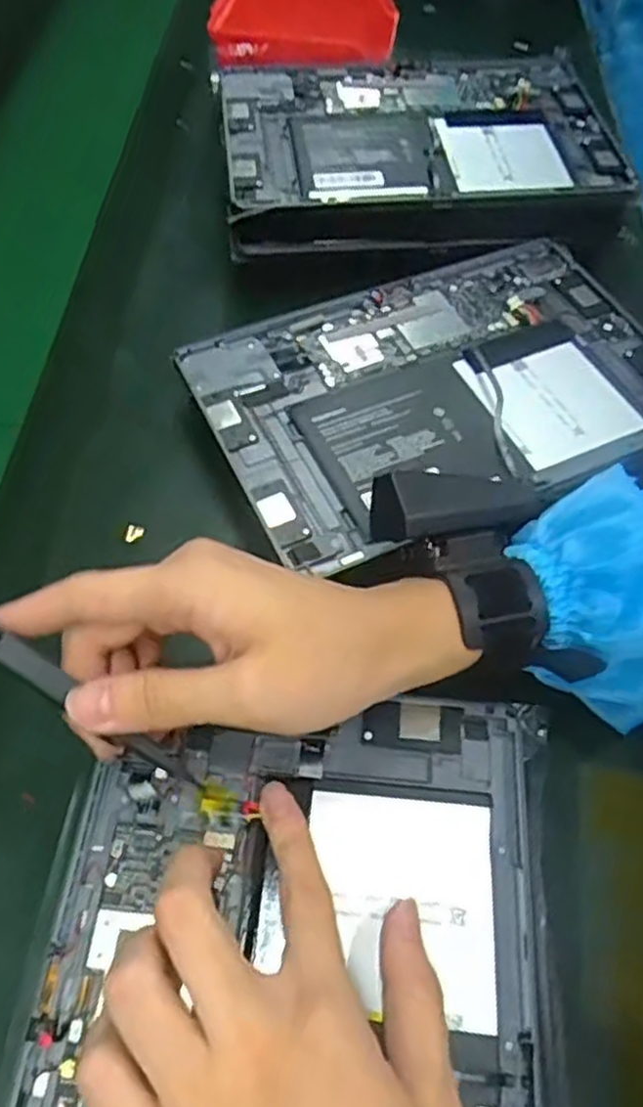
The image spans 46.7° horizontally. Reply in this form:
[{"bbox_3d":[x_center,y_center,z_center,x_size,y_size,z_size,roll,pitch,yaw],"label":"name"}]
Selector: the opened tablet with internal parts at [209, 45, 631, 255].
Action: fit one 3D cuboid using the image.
[{"bbox_3d":[0.063,-0.284,0.504,0.250,0.029,0.183,-4,56,-2],"label":"opened tablet with internal parts"}]

